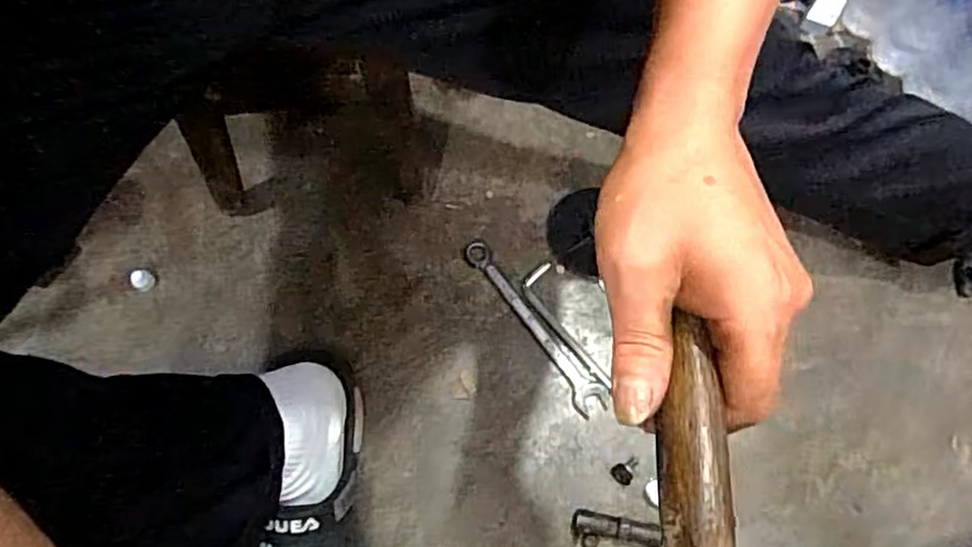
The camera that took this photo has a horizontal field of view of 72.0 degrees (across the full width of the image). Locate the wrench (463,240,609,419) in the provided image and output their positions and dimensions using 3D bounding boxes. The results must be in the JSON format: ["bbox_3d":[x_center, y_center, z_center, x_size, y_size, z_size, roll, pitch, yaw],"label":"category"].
[{"bbox_3d":[0.047,0.050,0.687,0.033,0.005,0.217,-32,72,-14],"label":"wrench"}]

